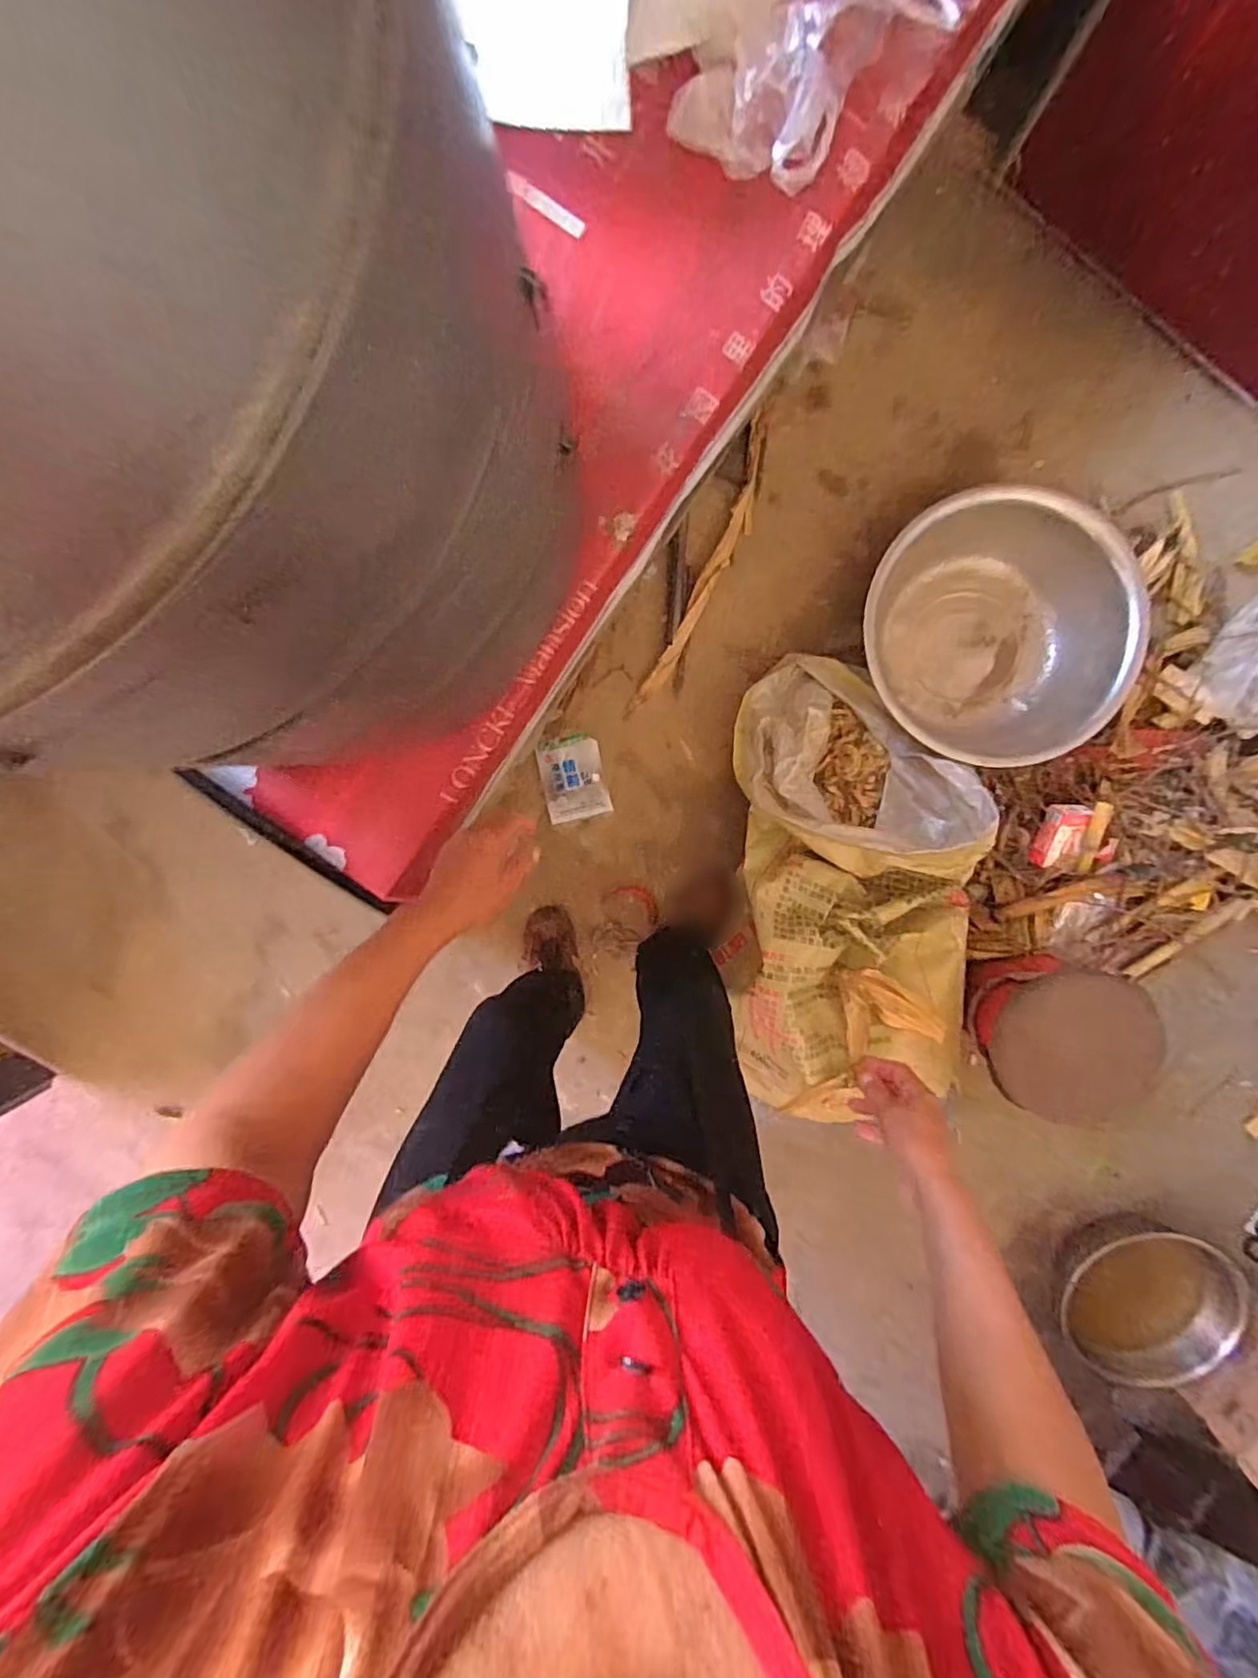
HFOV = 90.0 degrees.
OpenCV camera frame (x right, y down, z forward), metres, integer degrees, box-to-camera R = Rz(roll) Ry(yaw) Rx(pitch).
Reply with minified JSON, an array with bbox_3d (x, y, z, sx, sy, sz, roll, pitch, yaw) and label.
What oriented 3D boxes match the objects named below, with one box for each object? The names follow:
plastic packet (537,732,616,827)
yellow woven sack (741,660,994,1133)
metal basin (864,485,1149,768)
[{"bbox_3d":[-0.097,-0.106,1.092,0.106,0.025,0.142,-11,100,4],"label":"plastic packet"},{"bbox_3d":[0.347,0.070,1.002,0.354,0.190,0.702,-1,98,-1],"label":"yellow woven sack"},{"bbox_3d":[0.568,-0.322,0.995,0.370,0.138,0.391,0,101,2],"label":"metal basin"}]

